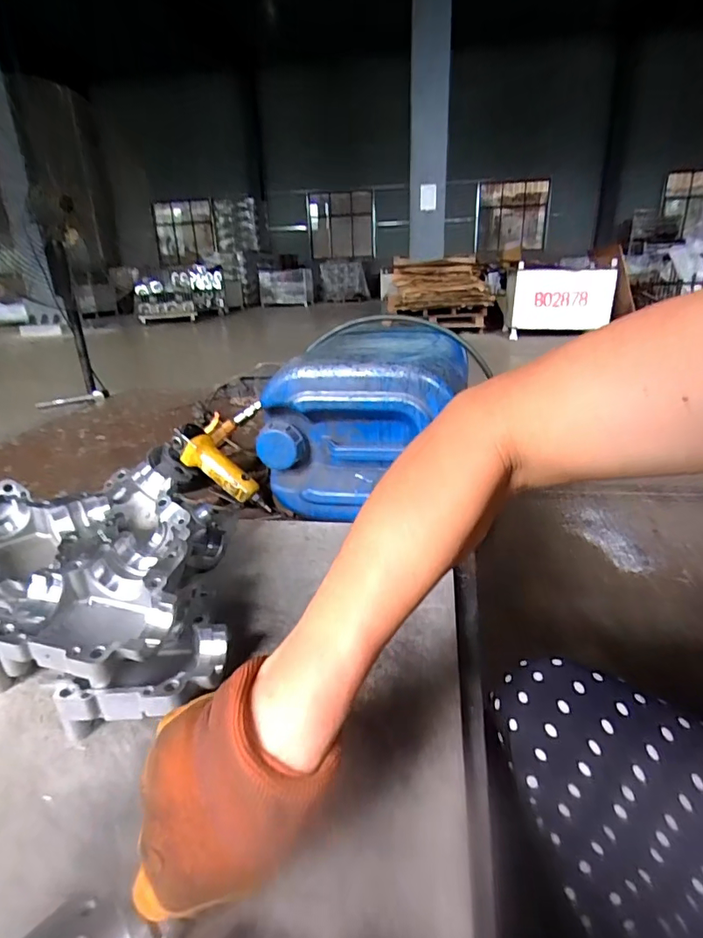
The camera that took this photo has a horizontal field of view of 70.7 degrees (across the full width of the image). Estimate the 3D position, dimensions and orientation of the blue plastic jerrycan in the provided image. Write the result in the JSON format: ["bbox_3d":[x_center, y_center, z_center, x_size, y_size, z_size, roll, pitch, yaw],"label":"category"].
[{"bbox_3d":[0.045,-0.095,0.820,0.278,0.227,0.336,3,22,14],"label":"blue plastic jerrycan"}]

